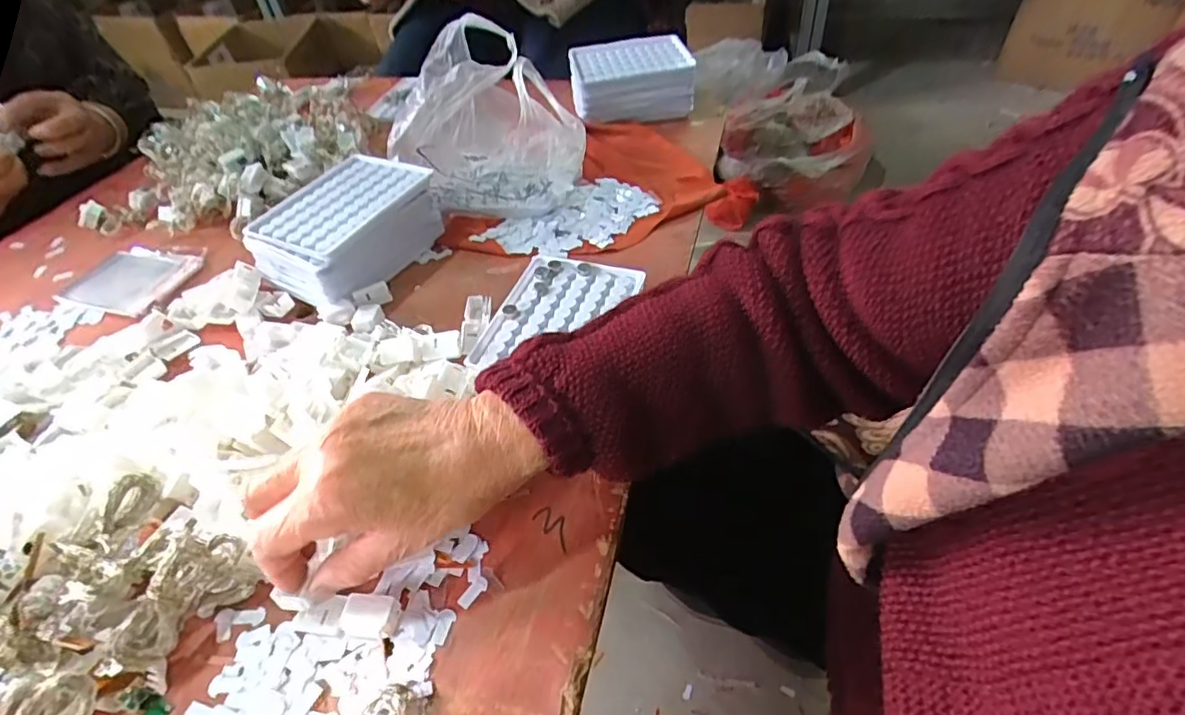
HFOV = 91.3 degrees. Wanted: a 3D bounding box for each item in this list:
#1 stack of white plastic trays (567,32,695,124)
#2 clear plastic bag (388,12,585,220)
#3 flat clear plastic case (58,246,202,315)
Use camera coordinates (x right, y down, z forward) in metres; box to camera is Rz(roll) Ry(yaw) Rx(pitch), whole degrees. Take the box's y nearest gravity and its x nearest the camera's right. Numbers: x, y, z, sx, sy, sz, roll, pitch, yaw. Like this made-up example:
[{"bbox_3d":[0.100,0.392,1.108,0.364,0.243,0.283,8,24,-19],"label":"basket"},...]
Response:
[{"bbox_3d":[0.044,-0.322,0.676,0.131,0.062,0.100,-12,47,-5],"label":"stack of white plastic trays"},{"bbox_3d":[-0.093,-0.234,0.559,0.160,0.130,0.194,1,46,8],"label":"clear plastic bag"},{"bbox_3d":[-0.415,-0.071,0.521,0.104,0.009,0.089,3,48,9],"label":"flat clear plastic case"}]

